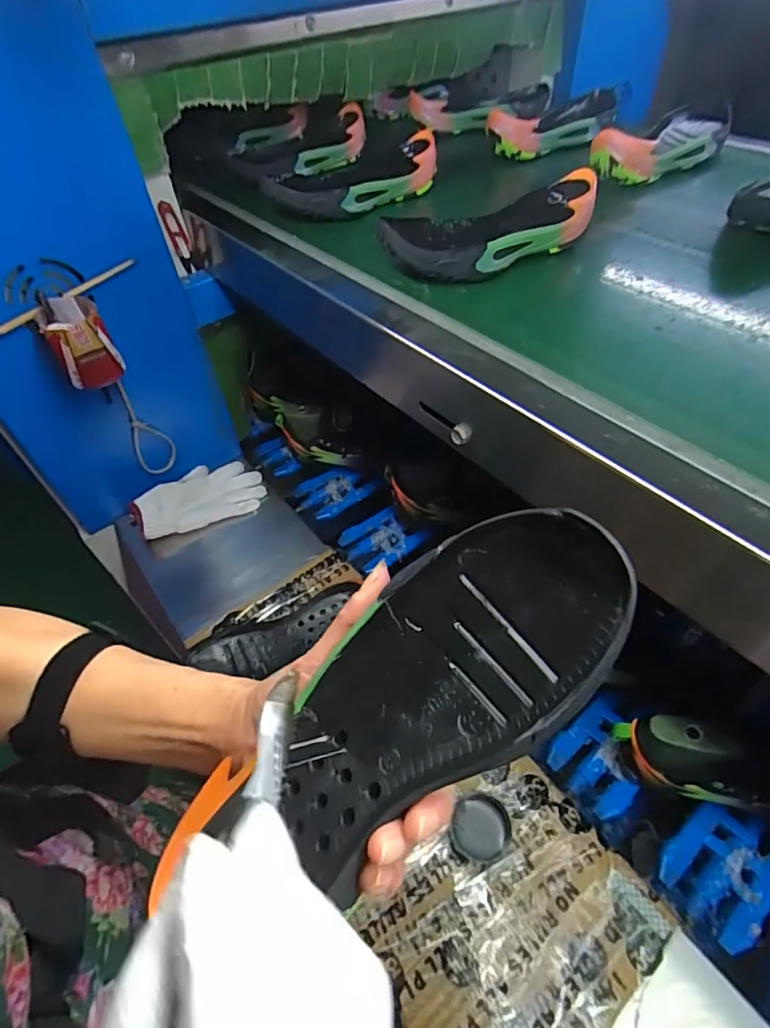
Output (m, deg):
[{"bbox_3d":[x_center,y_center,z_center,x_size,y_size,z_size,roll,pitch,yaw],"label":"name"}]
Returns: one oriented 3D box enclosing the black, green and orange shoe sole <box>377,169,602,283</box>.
[{"bbox_3d":[0.106,-0.280,0.514,0.229,0.056,0.107,-10,46,-6],"label":"black, green and orange shoe sole"}]

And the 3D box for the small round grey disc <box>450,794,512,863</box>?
[{"bbox_3d":[0.096,0.315,0.513,0.059,0.017,0.054,-2,45,2],"label":"small round grey disc"}]

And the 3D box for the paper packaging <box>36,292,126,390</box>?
[{"bbox_3d":[-0.365,-0.206,0.615,0.063,0.090,0.063,-33,52,-25],"label":"paper packaging"}]

